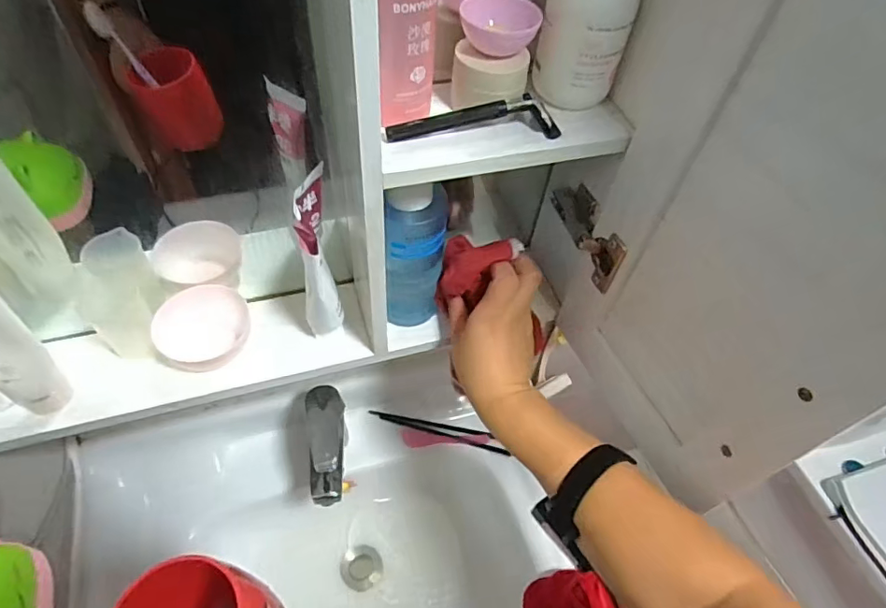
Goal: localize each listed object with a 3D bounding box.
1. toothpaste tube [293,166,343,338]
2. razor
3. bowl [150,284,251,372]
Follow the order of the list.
[{"bbox_3d":[-0.109,-0.033,0.451,0.032,0.171,0.044,-9,55,-12],"label":"toothpaste tube"},{"bbox_3d":[0.021,-0.133,0.374,0.127,0.024,0.022,-3,54,-8],"label":"razor"},{"bbox_3d":[-0.230,0.022,0.501,0.077,0.027,0.086,12,53,4],"label":"bowl"}]

